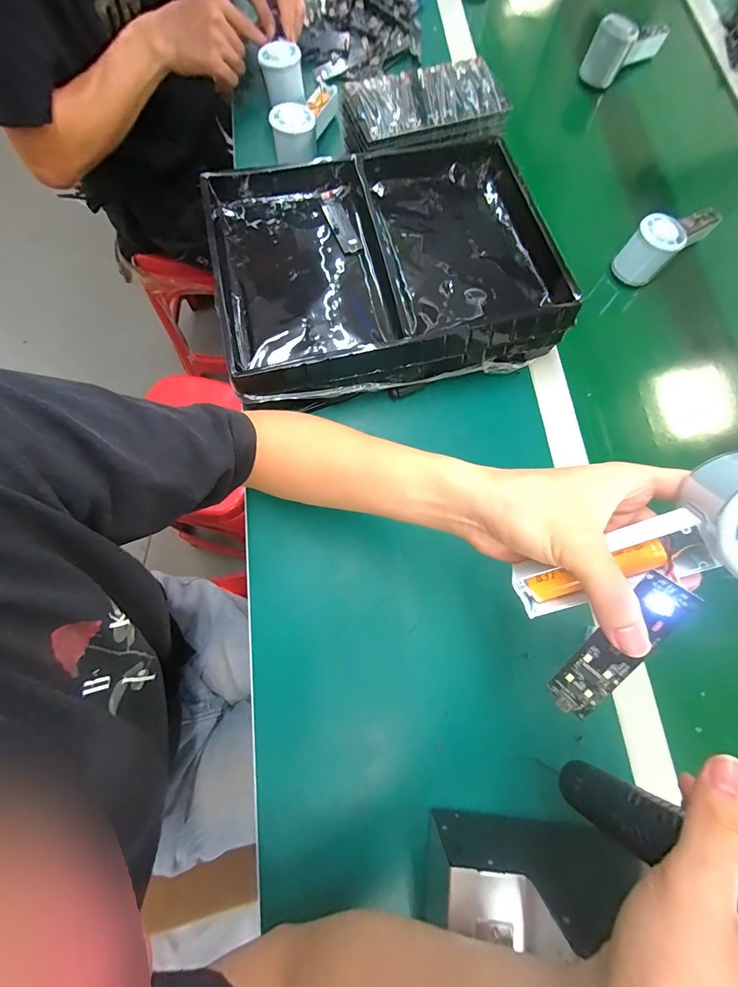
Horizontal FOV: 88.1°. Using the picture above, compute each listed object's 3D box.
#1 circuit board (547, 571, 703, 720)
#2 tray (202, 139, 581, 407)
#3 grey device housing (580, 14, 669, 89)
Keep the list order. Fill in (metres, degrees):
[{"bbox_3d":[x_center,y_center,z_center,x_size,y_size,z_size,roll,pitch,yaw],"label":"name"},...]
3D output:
[{"bbox_3d":[0.128,0.082,0.198,0.022,0.008,0.091,42,117,33],"label":"circuit board"},{"bbox_3d":[0.017,-0.268,0.446,0.372,0.067,0.291,-12,75,-5],"label":"tray"},{"bbox_3d":[0.402,-0.703,0.593,0.147,0.059,0.058,-40,80,-12],"label":"grey device housing"}]

